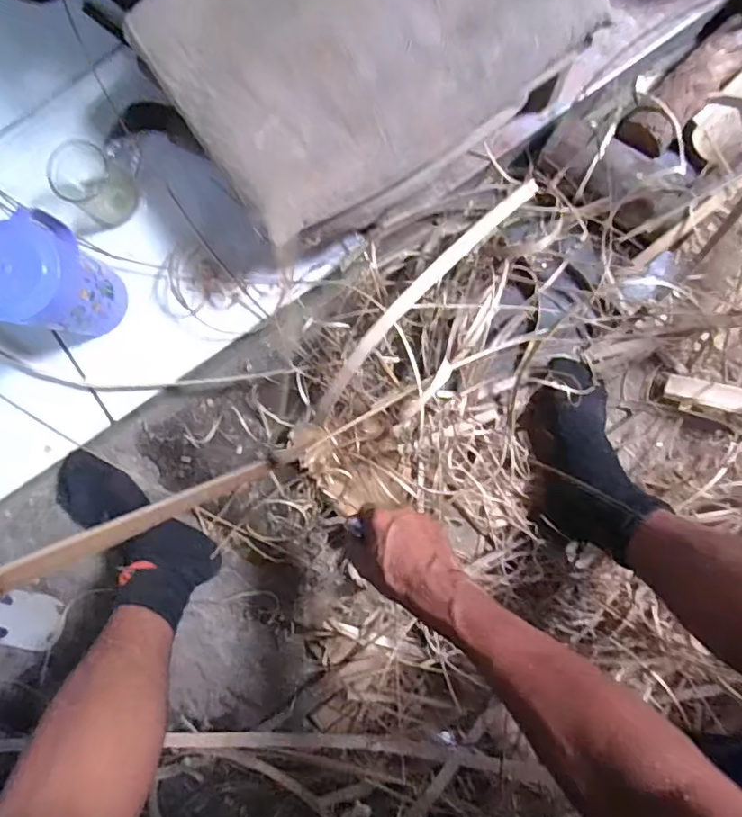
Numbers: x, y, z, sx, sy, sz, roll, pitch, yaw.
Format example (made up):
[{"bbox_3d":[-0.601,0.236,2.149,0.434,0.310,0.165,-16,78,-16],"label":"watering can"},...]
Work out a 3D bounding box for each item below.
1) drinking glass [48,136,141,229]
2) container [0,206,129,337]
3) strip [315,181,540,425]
[{"bbox_3d":[-0.342,-0.276,0.682,0.078,0.065,0.074,0,89,4],"label":"drinking glass"},{"bbox_3d":[-0.355,-0.145,0.635,0.090,0.166,0.122,21,90,4],"label":"container"},{"bbox_3d":[0.057,-0.128,0.621,0.026,0.067,0.367,43,92,4],"label":"strip"}]

